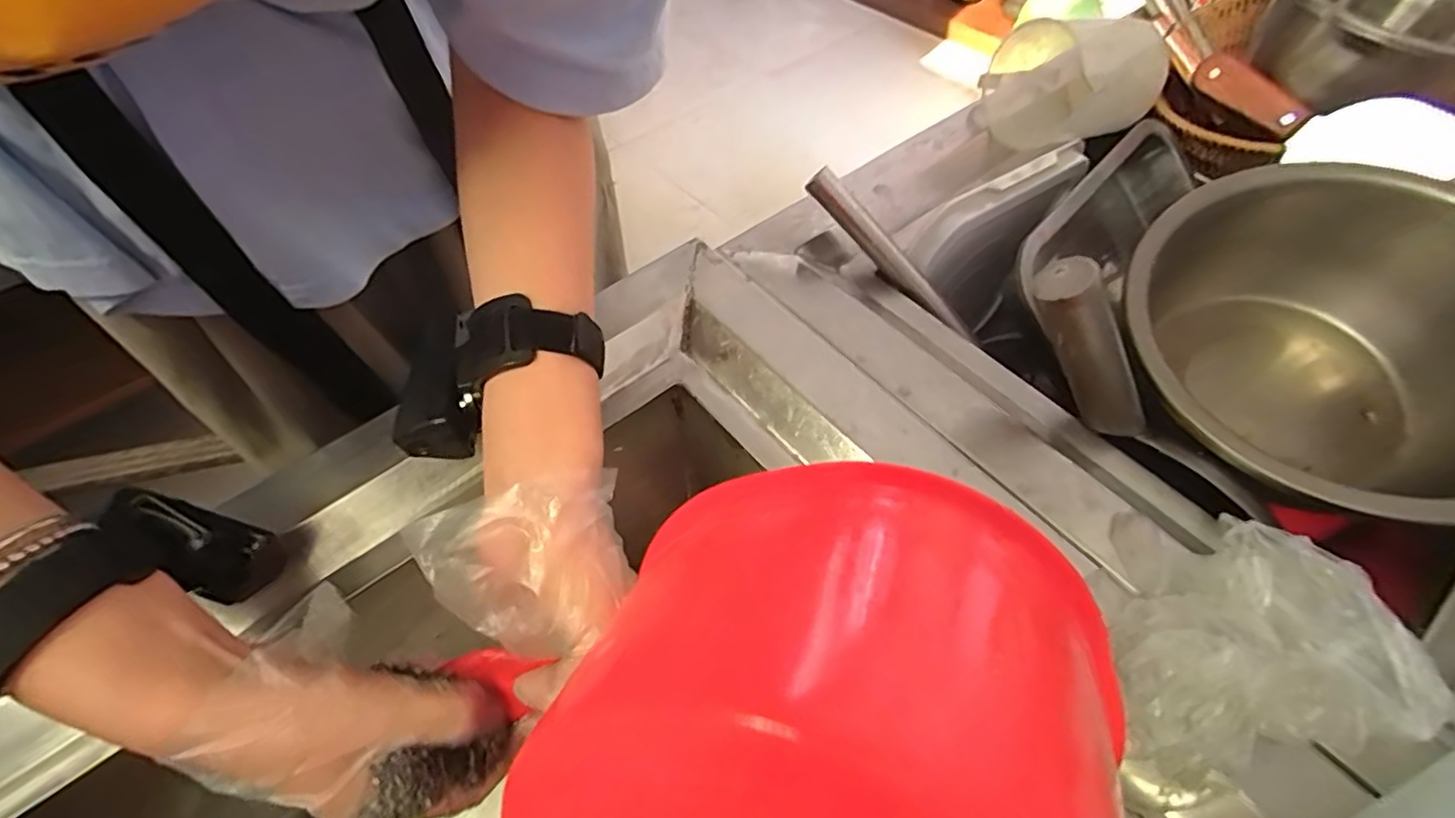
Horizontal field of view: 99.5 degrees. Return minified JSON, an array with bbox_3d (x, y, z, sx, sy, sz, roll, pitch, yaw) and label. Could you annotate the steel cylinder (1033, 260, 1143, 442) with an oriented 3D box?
[{"bbox_3d":[0.203,-0.026,0.343,0.032,0.120,0.026,-3,44,47],"label":"steel cylinder"}]

